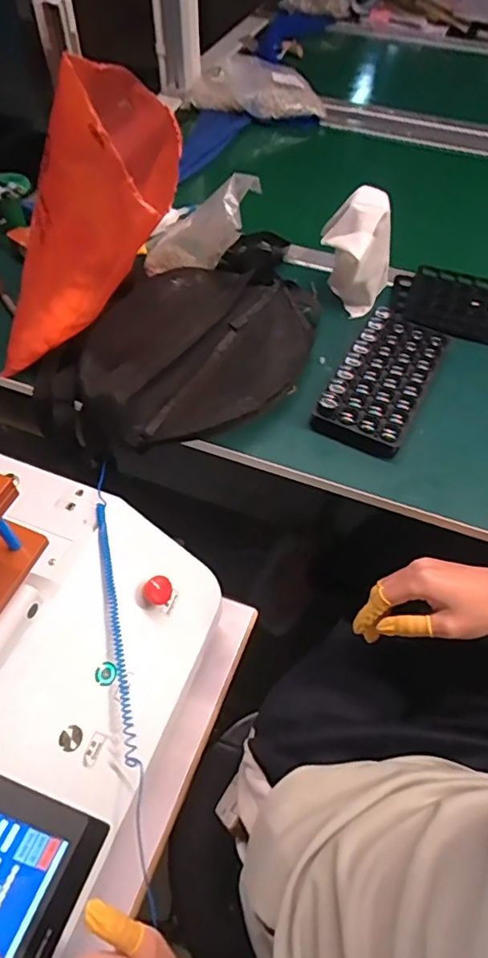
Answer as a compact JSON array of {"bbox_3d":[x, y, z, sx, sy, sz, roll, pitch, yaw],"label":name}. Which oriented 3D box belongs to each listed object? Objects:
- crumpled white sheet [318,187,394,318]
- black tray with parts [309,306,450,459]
[{"bbox_3d":[0.138,-0.281,0.667,0.087,0.122,0.091,24,58,14],"label":"crumpled white sheet"},{"bbox_3d":[0.163,-0.123,0.612,0.094,0.035,0.207,24,58,14],"label":"black tray with parts"}]

